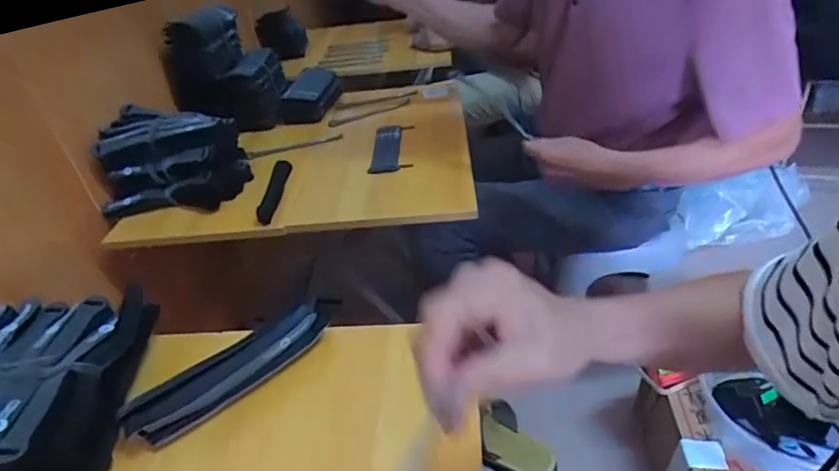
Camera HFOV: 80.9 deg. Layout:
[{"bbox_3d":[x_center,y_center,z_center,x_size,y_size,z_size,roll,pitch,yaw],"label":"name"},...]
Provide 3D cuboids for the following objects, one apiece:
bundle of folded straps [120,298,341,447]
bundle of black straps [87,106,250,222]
[{"bbox_3d":[-0.184,0.134,0.497,0.210,0.042,0.038,-30,41,-29],"label":"bundle of folded straps"},{"bbox_3d":[-0.417,-0.129,0.836,0.211,0.123,0.149,-2,35,7],"label":"bundle of black straps"}]

